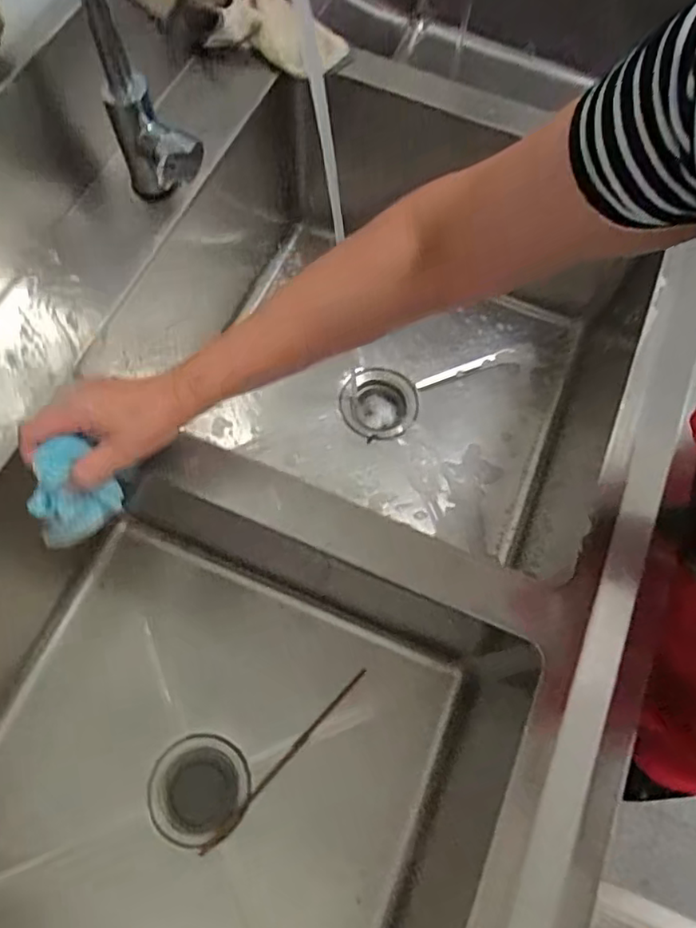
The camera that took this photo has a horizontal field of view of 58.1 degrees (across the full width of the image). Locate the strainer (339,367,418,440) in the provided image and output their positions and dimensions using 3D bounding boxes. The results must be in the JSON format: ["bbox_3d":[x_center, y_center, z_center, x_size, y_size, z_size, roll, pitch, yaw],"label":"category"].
[{"bbox_3d":[0.046,-0.084,0.932,0.115,0.039,0.112,-1,67,-1],"label":"strainer"}]

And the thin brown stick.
[{"bbox_3d":[-0.071,0.346,0.734,0.014,0.004,0.264,41,73,15],"label":"thin brown stick"}]

